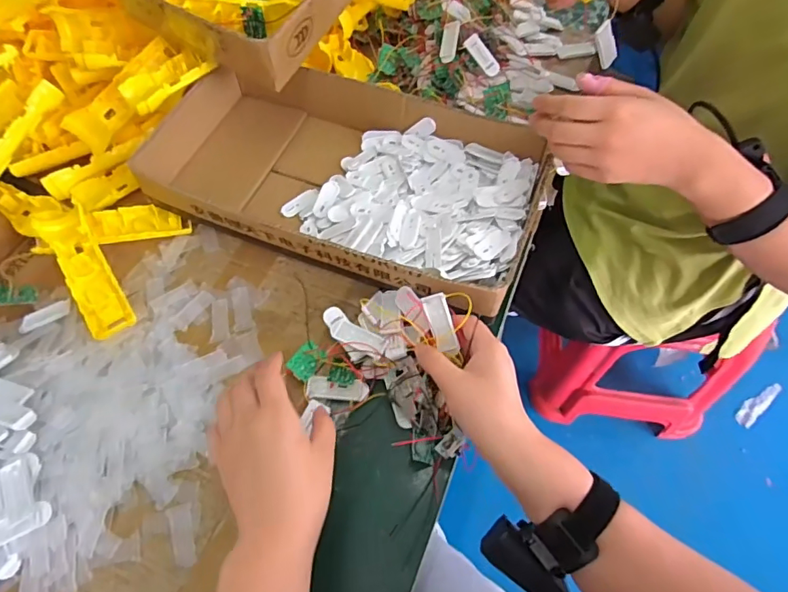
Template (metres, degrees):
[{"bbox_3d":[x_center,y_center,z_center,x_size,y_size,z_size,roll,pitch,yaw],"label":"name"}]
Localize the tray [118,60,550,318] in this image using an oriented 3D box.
[{"bbox_3d":[-0.051,-0.134,0.554,0.416,0.075,0.239,21,63,15],"label":"tray"}]

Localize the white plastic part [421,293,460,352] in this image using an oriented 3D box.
[{"bbox_3d":[0.043,0.025,0.434,0.020,0.008,0.053,-18,86,-7],"label":"white plastic part"}]

